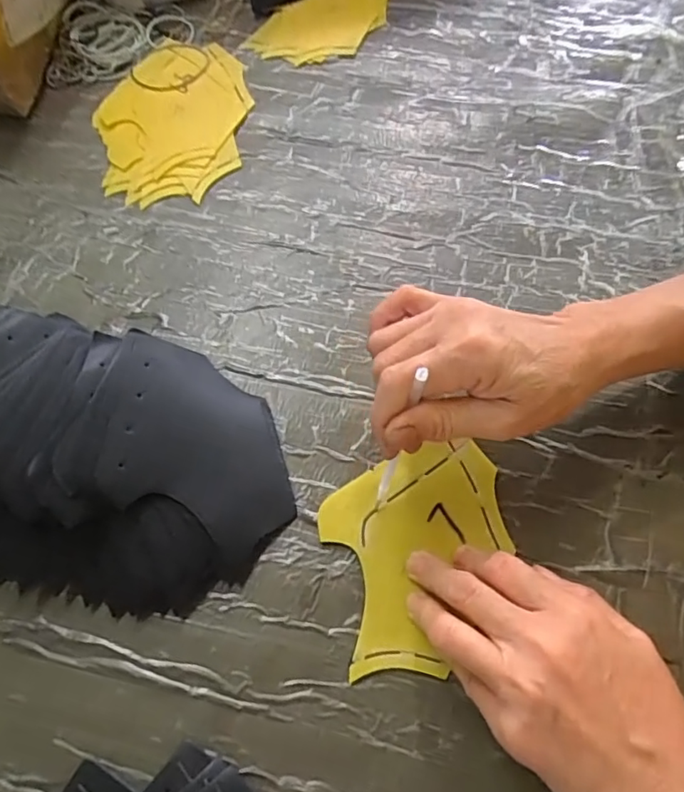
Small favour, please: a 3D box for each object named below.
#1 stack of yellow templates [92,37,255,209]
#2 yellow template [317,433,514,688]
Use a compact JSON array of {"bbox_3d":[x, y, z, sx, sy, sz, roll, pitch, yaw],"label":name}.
[{"bbox_3d":[-0.134,-0.224,0.452,0.120,0.011,0.157,-14,68,-4],"label":"stack of yellow templates"},{"bbox_3d":[0.043,0.089,0.319,0.101,0.004,0.118,-8,67,0],"label":"yellow template"}]

